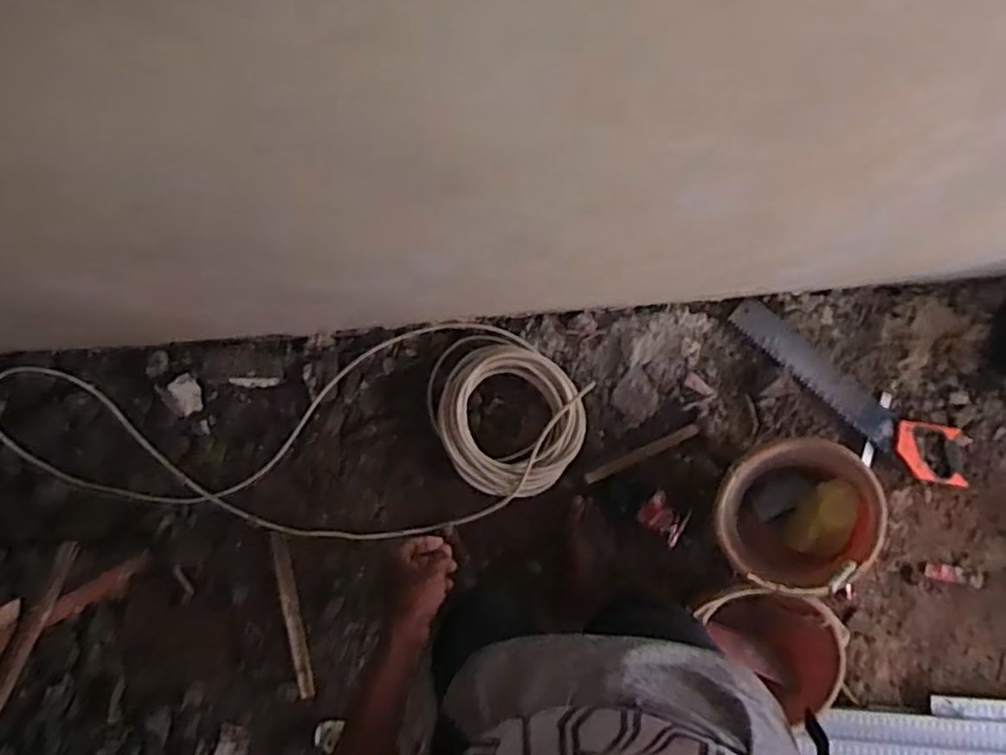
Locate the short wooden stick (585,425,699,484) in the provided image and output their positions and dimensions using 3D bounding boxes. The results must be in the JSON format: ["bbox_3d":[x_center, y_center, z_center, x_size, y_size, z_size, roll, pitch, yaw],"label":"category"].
[{"bbox_3d":[0.292,0.161,1.458,0.255,0.020,0.022,-25,85,0],"label":"short wooden stick"}]

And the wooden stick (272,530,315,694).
[{"bbox_3d":[-0.437,0.496,1.444,0.037,0.016,0.336,-11,85,2],"label":"wooden stick"}]

